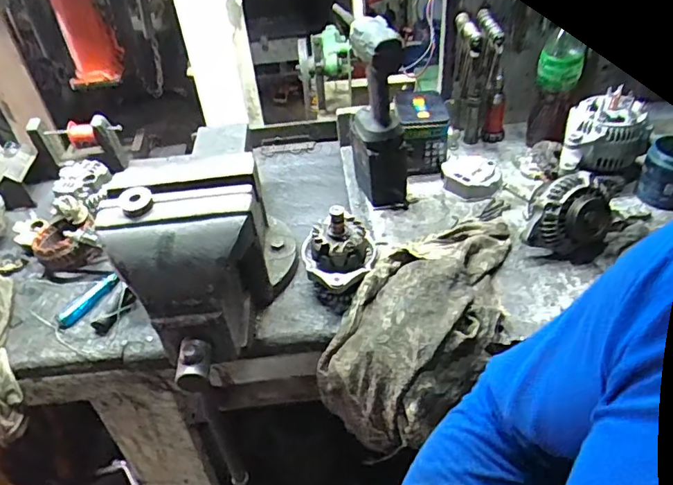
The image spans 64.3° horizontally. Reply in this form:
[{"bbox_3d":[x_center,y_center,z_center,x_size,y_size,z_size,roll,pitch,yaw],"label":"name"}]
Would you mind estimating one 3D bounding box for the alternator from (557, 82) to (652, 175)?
[{"bbox_3d":[0.499,-0.196,0.993,0.140,0.108,0.131,17,46,23],"label":"alternator"}]

